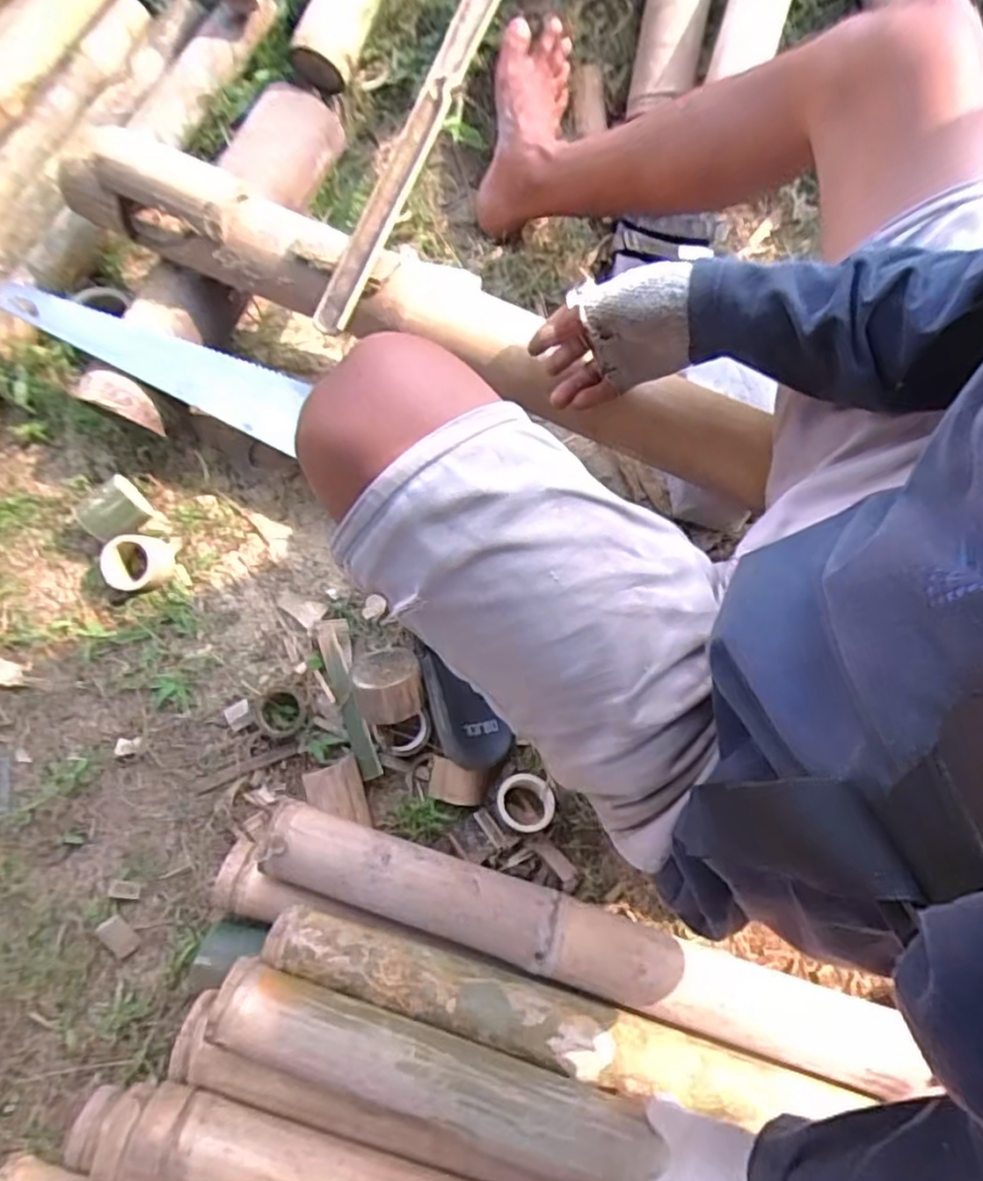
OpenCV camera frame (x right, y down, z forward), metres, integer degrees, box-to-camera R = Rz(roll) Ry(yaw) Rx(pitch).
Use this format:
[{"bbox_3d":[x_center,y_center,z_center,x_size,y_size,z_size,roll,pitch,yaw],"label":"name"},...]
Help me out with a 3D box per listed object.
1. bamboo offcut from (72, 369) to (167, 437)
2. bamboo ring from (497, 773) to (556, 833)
[{"bbox_3d":[-0.396,-0.206,0.741,0.092,0.028,0.040,28,76,-13],"label":"bamboo offcut"},{"bbox_3d":[0.036,0.224,0.729,0.059,0.039,0.059,-1,80,4],"label":"bamboo ring"}]

